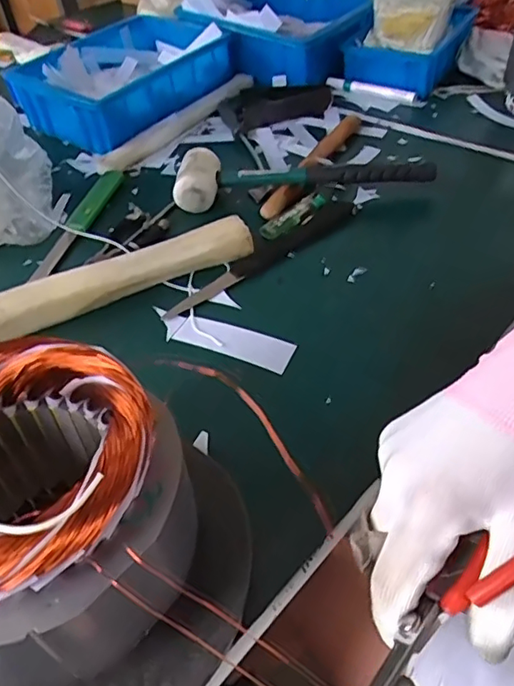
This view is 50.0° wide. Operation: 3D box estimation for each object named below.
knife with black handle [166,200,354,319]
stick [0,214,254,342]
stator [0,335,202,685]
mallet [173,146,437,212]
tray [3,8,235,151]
[{"bbox_3d":[0.008,-0.093,0.566,0.243,0.011,0.037,-35,52,-26],"label":"knife with black handle"},{"bbox_3d":[-0.163,-0.053,0.527,0.332,0.032,0.047,-22,47,-15],"label":"stick"},{"bbox_3d":[-0.109,0.075,0.281,0.124,0.105,0.130,-37,54,-26],"label":"stator"},{"bbox_3d":[0.052,-0.192,0.637,0.287,0.051,0.069,-1,45,5],"label":"mallet"},{"bbox_3d":[-0.195,-0.390,0.825,0.203,0.095,0.280,29,55,30],"label":"tray"}]

